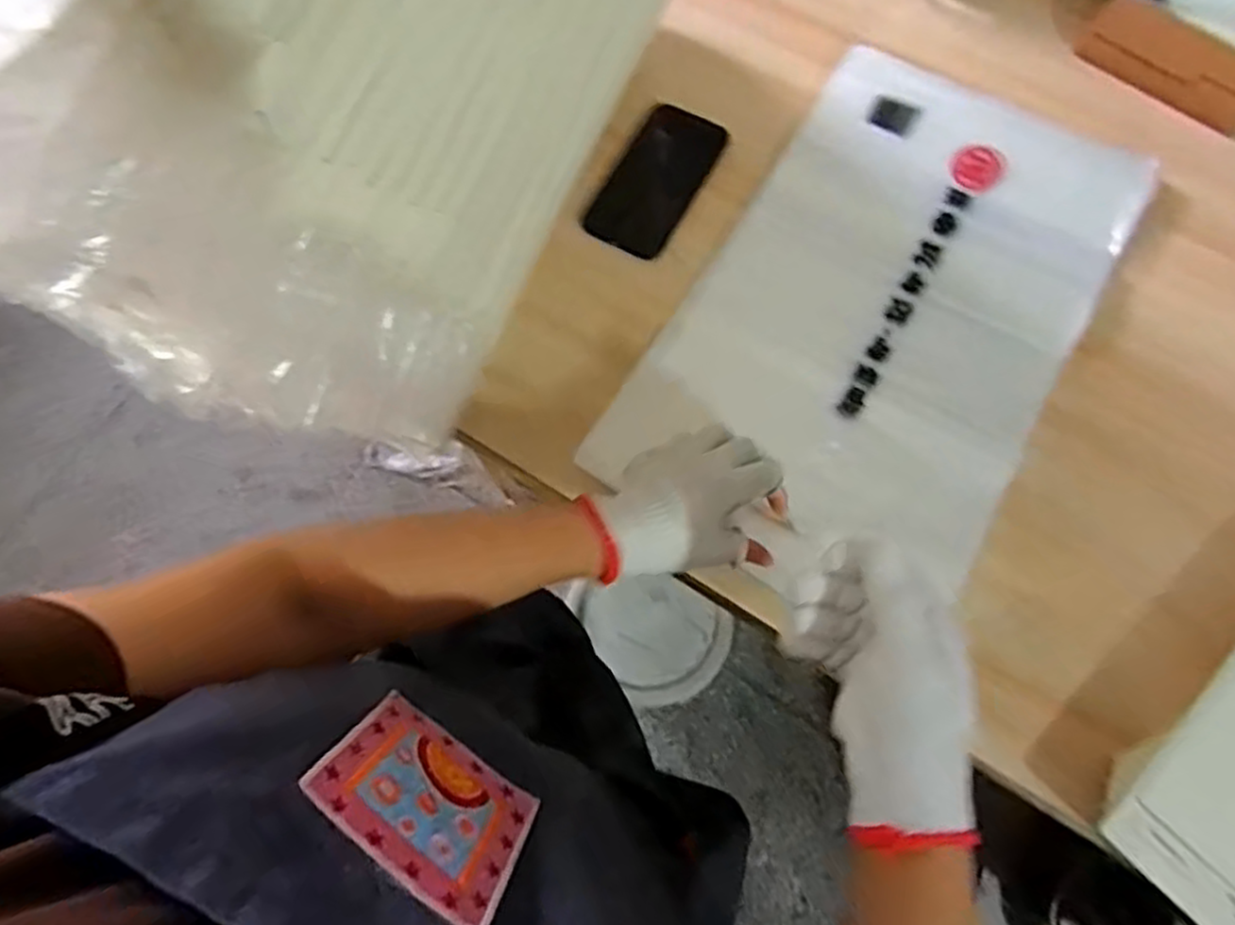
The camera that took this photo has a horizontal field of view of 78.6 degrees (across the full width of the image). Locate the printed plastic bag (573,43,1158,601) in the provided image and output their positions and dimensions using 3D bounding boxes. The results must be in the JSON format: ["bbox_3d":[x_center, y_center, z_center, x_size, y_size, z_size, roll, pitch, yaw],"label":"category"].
[{"bbox_3d":[0.217,-0.129,0.610,0.283,0.035,0.468,32,77,11],"label":"printed plastic bag"}]

